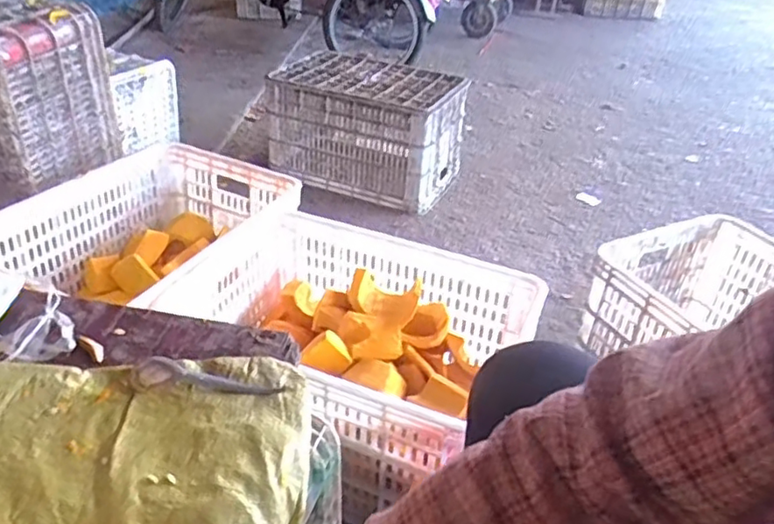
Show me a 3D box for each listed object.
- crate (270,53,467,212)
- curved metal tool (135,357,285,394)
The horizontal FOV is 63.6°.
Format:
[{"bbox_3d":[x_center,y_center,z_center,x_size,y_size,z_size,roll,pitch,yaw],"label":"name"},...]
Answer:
[{"bbox_3d":[-0.061,-0.404,1.890,0.524,0.331,0.289,17,36,18],"label":"crate"},{"bbox_3d":[-0.194,0.129,0.674,0.155,0.019,0.035,8,34,5],"label":"curved metal tool"}]

